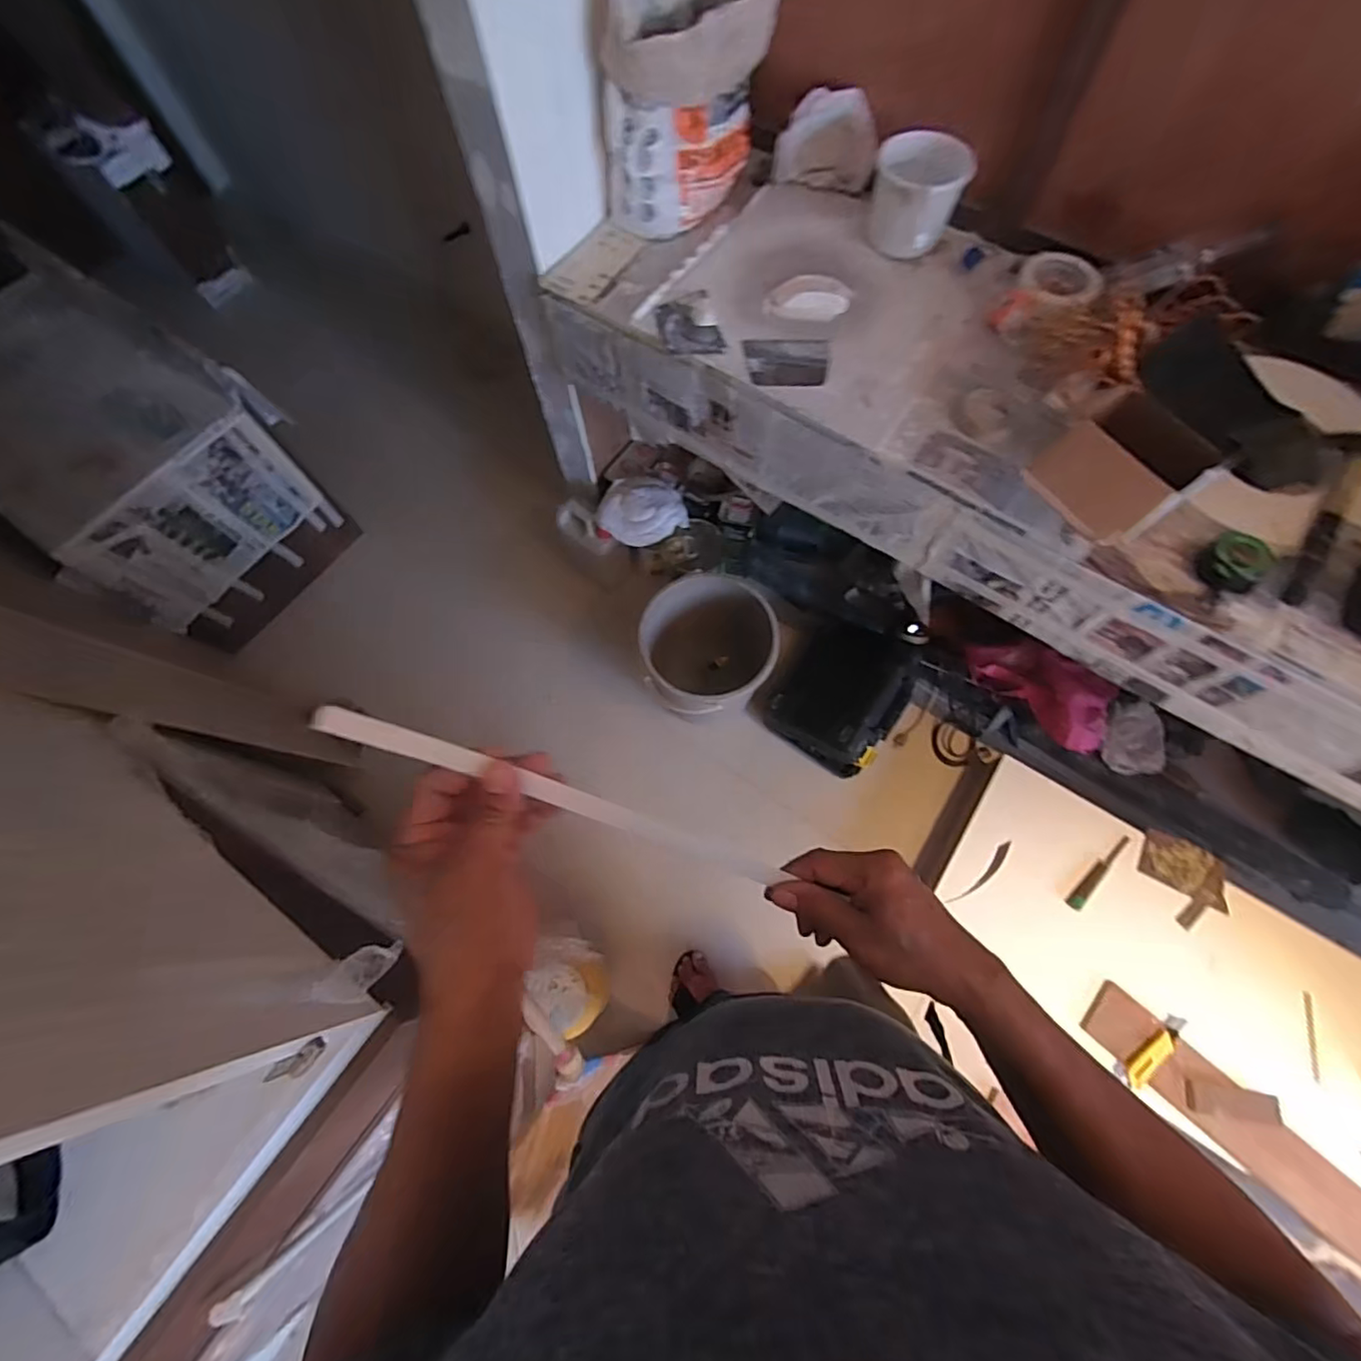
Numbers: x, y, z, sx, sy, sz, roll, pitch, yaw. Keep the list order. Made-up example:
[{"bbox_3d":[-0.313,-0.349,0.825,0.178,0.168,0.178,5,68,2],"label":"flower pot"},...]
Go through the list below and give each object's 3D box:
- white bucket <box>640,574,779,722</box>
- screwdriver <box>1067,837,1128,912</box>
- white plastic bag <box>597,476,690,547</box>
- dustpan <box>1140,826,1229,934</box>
[{"bbox_3d":[0.067,-0.065,1.477,0.301,0.342,0.310,-1,69,2],"label":"white bucket"},{"bbox_3d":[0.901,0.413,1.283,0.036,0.028,0.212,40,76,15],"label":"screwdriver"},{"bbox_3d":[-0.093,-0.430,1.485,0.218,0.083,0.168,-3,69,1],"label":"white plastic bag"},{"bbox_3d":[1.075,0.427,1.270,0.178,0.045,0.192,25,72,11],"label":"dustpan"}]

